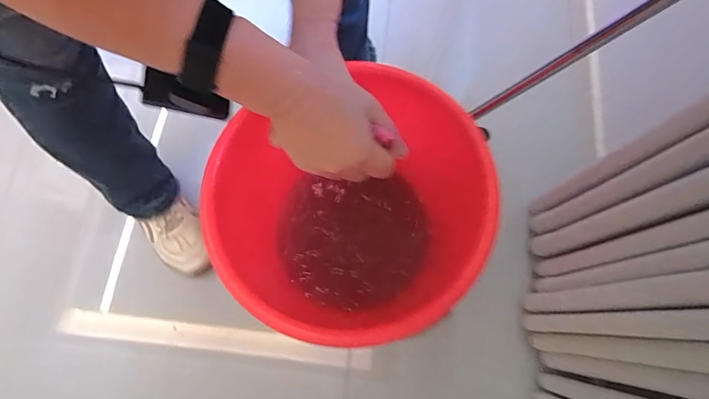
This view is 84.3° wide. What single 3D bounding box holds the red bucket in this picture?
[{"bbox_3d":[-0.010,0.032,0.589,0.349,0.256,0.340,1,70,-2],"label":"red bucket"}]

